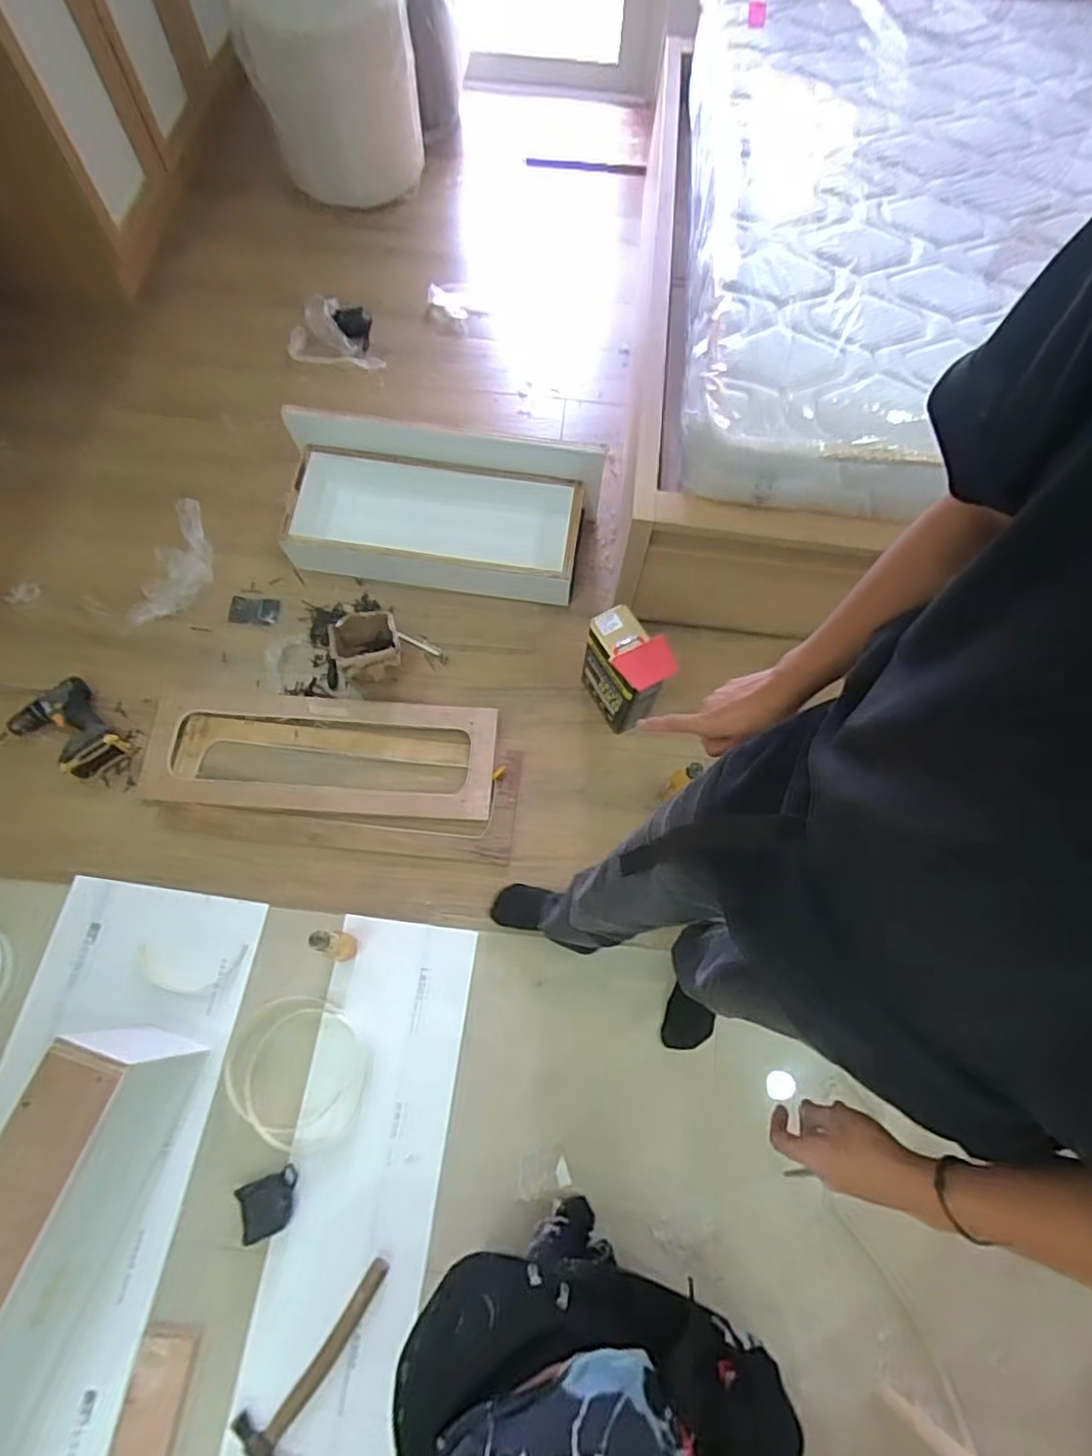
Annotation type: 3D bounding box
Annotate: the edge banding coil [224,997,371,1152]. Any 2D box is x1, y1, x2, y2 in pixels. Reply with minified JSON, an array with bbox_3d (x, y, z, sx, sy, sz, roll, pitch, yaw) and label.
[{"bbox_3d":[-0.435,0.606,1.148,0.253,0.020,0.227,39,70,13],"label":"edge banding coil"}]

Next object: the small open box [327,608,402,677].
[{"bbox_3d":[-0.395,-0.173,1.431,0.148,0.106,0.144,-13,68,-8],"label":"small open box"}]

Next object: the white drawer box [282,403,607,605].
[{"bbox_3d":[-0.251,-0.515,1.506,0.694,0.263,0.299,10,69,-1],"label":"white drawer box"}]

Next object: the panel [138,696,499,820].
[{"bbox_3d":[-0.479,0.050,1.378,0.732,0.031,0.249,3,67,-1],"label":"panel"}]

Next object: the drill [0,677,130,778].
[{"bbox_3d":[-1.011,0.015,1.344,0.187,0.069,0.226,-41,75,-18],"label":"drill"}]

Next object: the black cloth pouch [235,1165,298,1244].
[{"bbox_3d":[-0.459,0.792,1.074,0.091,0.018,0.083,-19,69,-10],"label":"black cloth pouch"}]

